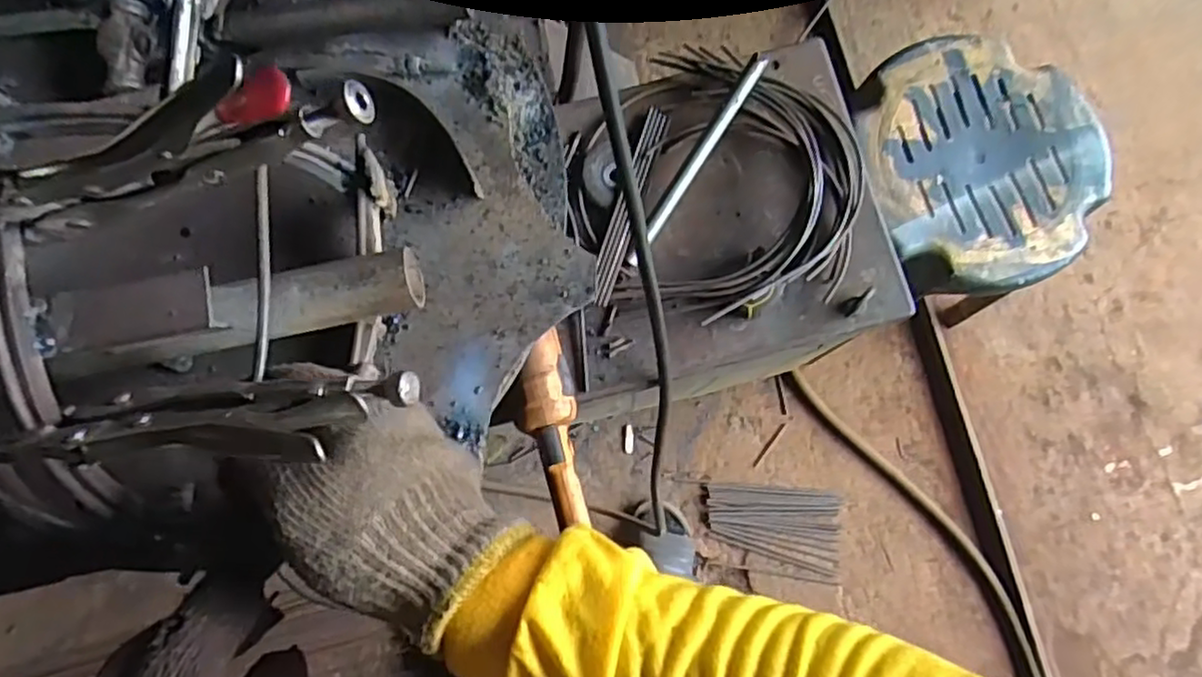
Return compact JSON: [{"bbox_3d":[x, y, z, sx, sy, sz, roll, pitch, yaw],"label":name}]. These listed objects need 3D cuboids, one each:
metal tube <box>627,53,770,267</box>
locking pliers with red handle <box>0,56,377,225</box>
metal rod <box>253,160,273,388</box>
[{"bbox_3d":[0.097,-0.180,0.719,0.018,0.014,0.243,33,94,5],"label":"metal tube"},{"bbox_3d":[-0.169,-0.065,0.253,0.171,0.048,0.012,-14,79,13],"label":"locking pliers with red handle"},{"bbox_3d":[-0.151,-0.031,0.315,0.006,0.005,0.099,-4,81,-1],"label":"metal rod"}]

